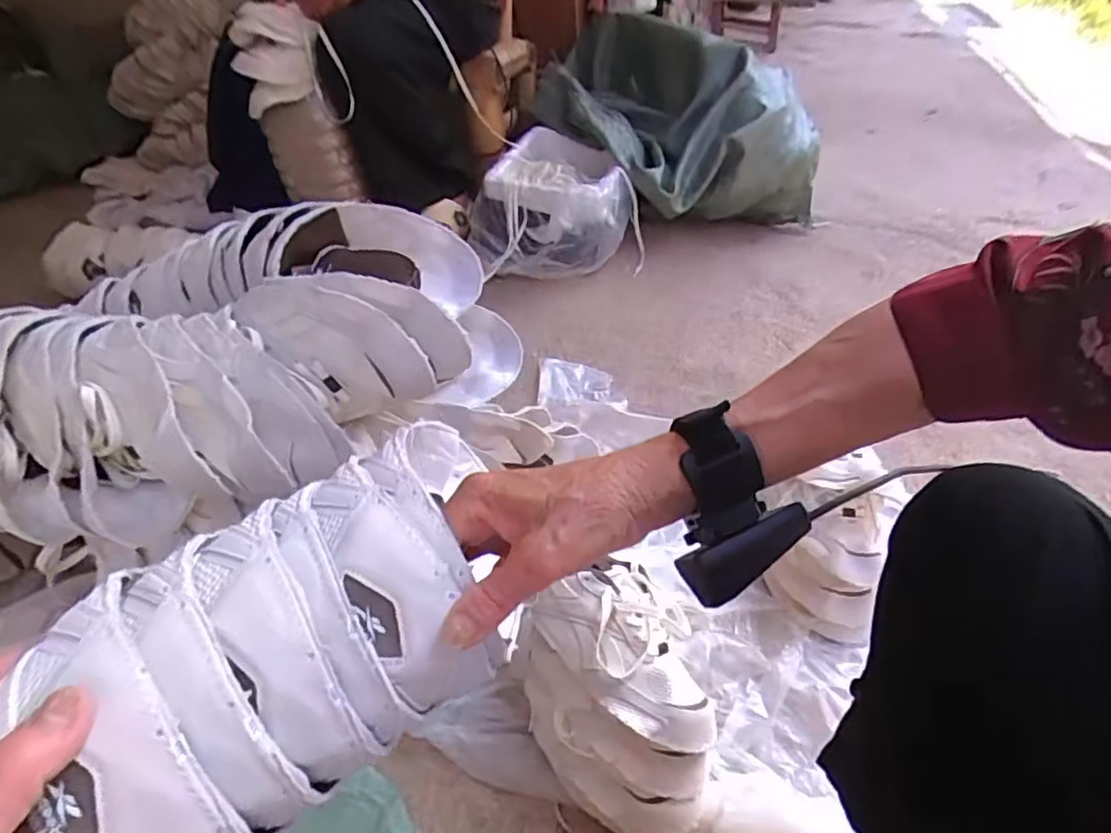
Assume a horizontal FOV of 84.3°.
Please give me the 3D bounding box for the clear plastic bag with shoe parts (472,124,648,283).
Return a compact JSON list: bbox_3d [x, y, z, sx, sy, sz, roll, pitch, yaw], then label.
[{"bbox_3d":[0.011,-0.422,1.264,0.324,0.180,0.303,9,41,16],"label":"clear plastic bag with shoe parts"}]

